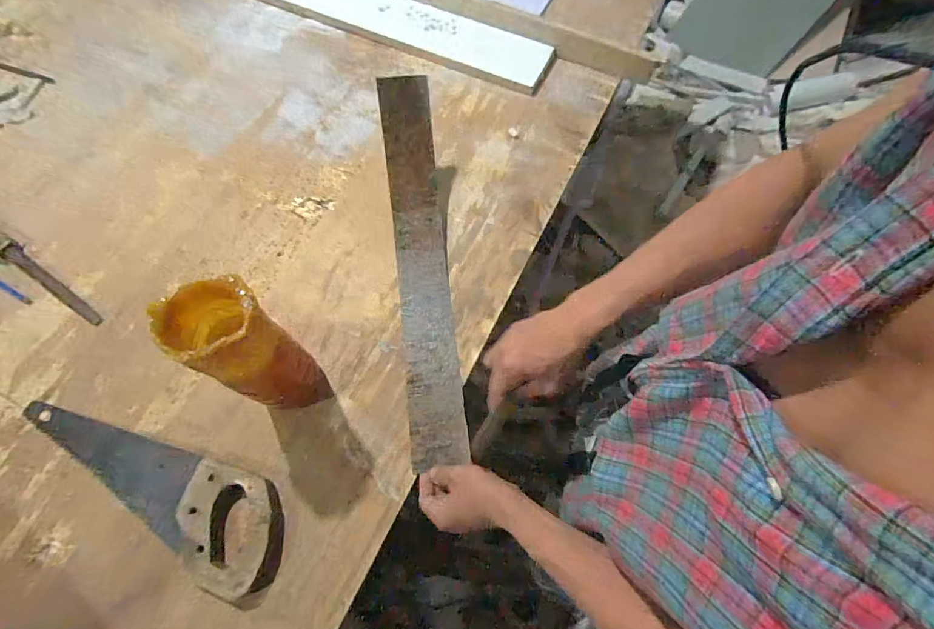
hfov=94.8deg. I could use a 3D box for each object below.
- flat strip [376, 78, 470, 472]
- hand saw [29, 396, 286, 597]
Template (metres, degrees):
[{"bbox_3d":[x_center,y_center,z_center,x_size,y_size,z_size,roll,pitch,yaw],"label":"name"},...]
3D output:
[{"bbox_3d":[-0.065,-0.075,0.635,0.082,0.092,0.554,-6,78,-3],"label":"flat strip"},{"bbox_3d":[-0.385,0.188,0.535,0.390,0.028,0.111,30,70,12],"label":"hand saw"}]

